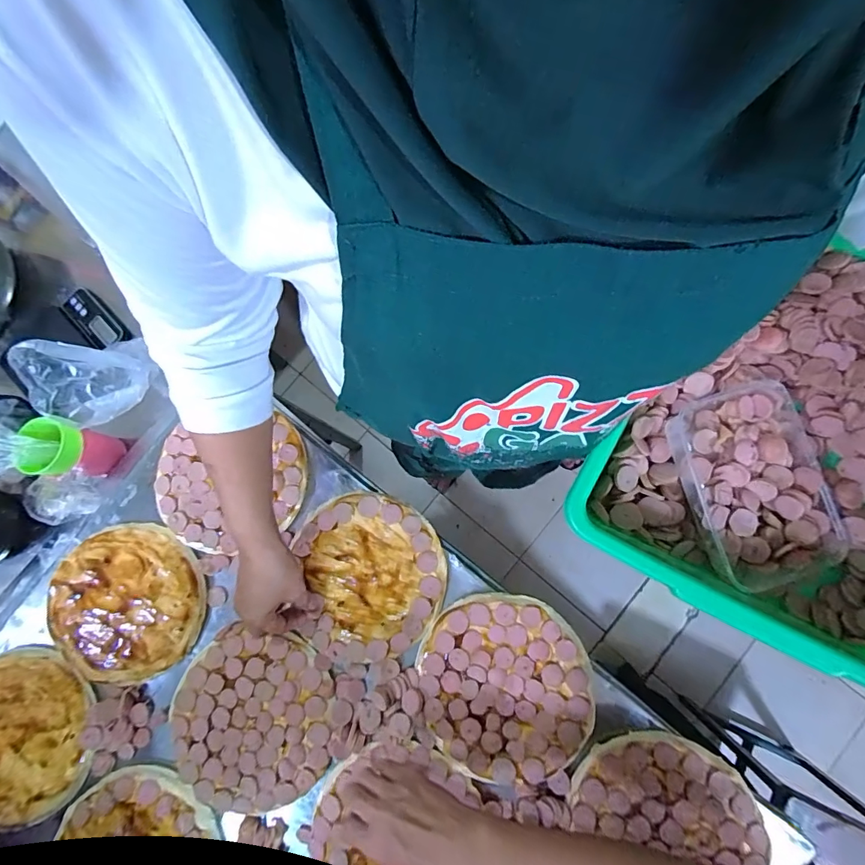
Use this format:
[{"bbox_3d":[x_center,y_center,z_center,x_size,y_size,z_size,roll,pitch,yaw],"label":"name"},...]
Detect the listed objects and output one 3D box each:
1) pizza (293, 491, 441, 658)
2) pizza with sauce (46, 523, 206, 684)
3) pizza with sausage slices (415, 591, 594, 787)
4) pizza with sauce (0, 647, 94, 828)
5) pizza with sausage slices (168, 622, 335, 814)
[{"bbox_3d":[-0.077,0.172,0.537,0.170,0.018,0.190,-13,80,-3],"label":"pizza"},{"bbox_3d":[-0.385,0.214,0.557,0.178,0.022,0.189,0,80,-1],"label":"pizza with sauce"},{"bbox_3d":[0.078,0.288,0.500,0.183,0.035,0.194,0,80,-1],"label":"pizza with sausage slices"},{"bbox_3d":[-0.521,0.374,0.549,0.191,0.022,0.189,-2,80,-1],"label":"pizza with sauce"},{"bbox_3d":[-0.218,0.343,0.530,0.191,0.020,0.189,0,80,-1],"label":"pizza with sausage slices"}]

